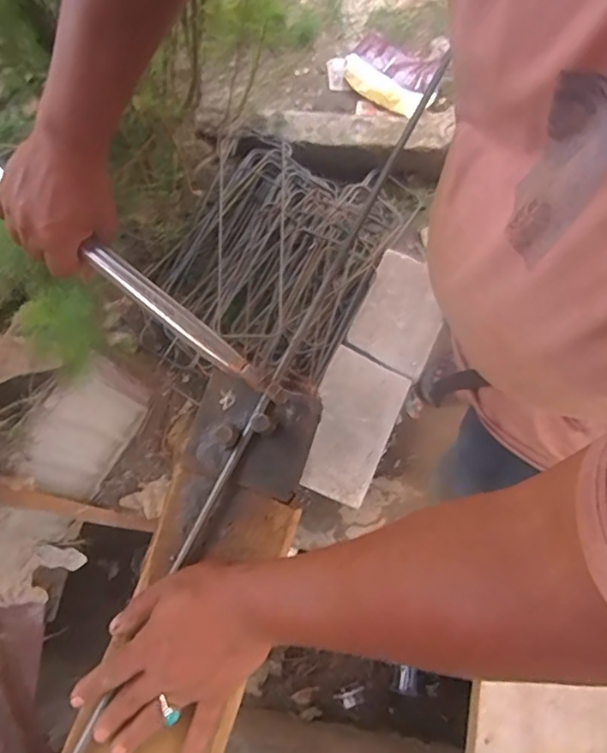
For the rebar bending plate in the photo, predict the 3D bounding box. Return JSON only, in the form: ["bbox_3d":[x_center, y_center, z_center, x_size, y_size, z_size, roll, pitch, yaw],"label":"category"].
[{"bbox_3d":[-0.045,0.046,0.456,0.102,0.034,0.091,17,80,11],"label":"rebar bending plate"}]

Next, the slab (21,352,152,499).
[{"bbox_3d":[-0.479,0.116,1.199,0.076,0.340,0.301,28,77,8],"label":"slab"}]

